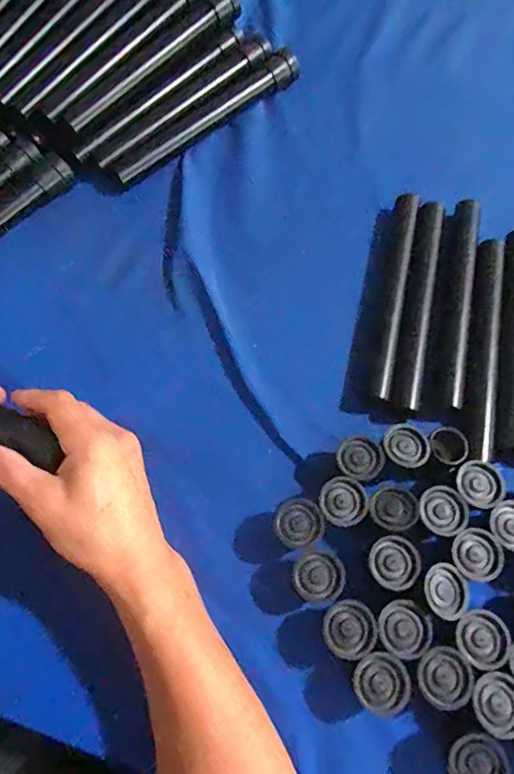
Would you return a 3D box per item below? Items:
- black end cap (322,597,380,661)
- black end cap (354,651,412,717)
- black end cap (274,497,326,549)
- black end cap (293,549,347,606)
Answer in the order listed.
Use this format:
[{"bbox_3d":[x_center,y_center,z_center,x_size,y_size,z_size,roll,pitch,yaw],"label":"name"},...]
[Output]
[{"bbox_3d":[0.062,0.165,0.343,0.035,0.026,0.034,0,67,-1],"label":"black end cap"},{"bbox_3d":[0.080,0.194,0.330,0.034,0.028,0.034,0,67,-1],"label":"black end cap"},{"bbox_3d":[0.030,0.102,0.368,0.033,0.029,0.033,0,67,-1],"label":"black end cap"},{"bbox_3d":[0.043,0.135,0.353,0.035,0.031,0.033,0,67,-1],"label":"black end cap"}]

